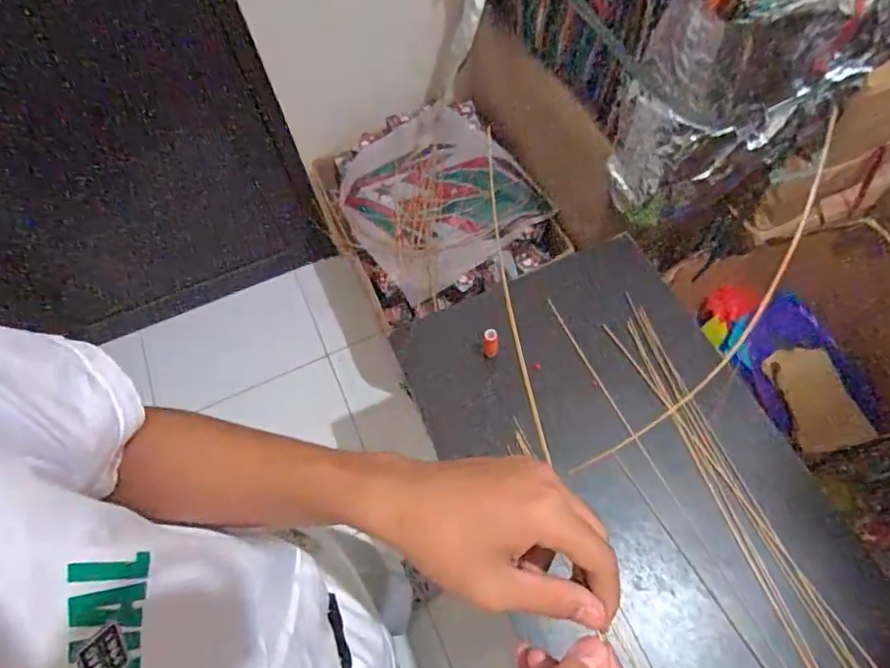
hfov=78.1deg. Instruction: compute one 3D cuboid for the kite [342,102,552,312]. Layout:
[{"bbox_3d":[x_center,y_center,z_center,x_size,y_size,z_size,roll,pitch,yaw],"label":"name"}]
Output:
[{"bbox_3d":[-0.035,-0.319,1.249,0.382,0.109,0.430,-32,65,-12],"label":"kite"}]

